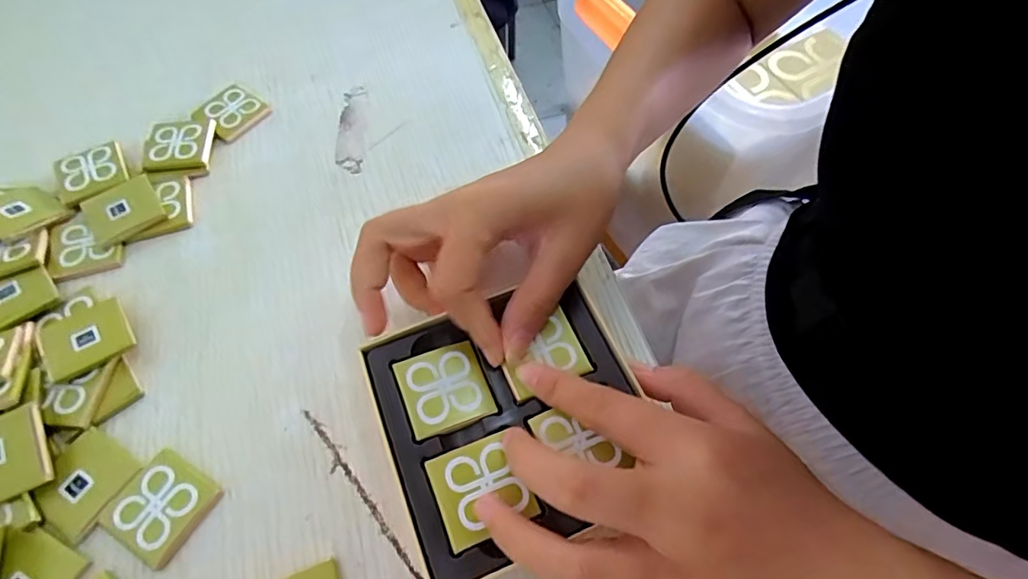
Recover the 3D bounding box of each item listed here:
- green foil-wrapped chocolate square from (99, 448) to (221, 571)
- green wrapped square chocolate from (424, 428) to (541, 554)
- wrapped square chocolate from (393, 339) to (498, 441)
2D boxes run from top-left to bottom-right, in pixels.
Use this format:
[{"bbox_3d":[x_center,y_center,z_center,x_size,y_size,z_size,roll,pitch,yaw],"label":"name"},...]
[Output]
[{"bbox_3d":[-0.151,0.092,0.227,0.038,0.004,0.036,28,63,13],"label":"green foil-wrapped chocolate square"},{"bbox_3d":[-0.013,0.077,0.205,0.034,0.004,0.035,-21,63,-13],"label":"green wrapped square chocolate"},{"bbox_3d":[-0.030,0.041,0.224,0.035,0.004,0.035,-20,63,-12],"label":"wrapped square chocolate"}]

